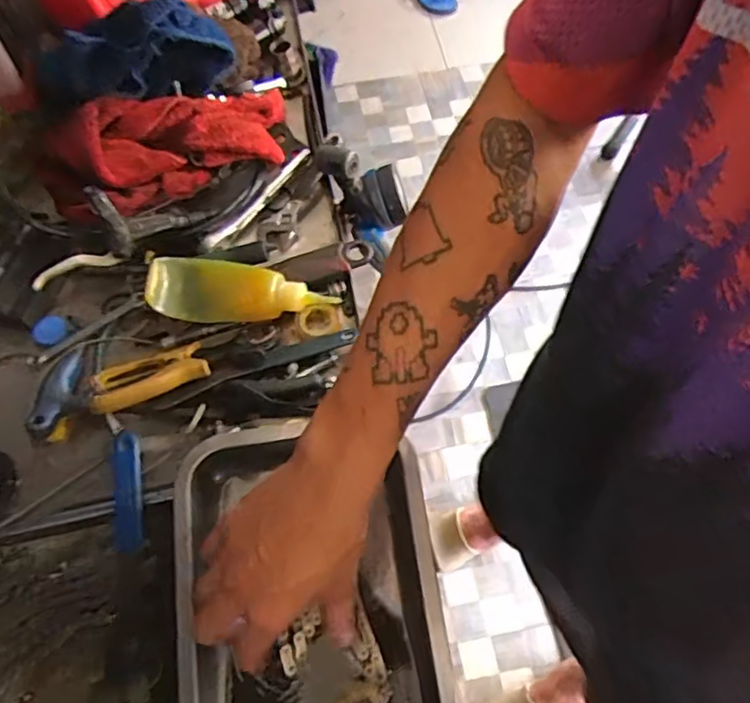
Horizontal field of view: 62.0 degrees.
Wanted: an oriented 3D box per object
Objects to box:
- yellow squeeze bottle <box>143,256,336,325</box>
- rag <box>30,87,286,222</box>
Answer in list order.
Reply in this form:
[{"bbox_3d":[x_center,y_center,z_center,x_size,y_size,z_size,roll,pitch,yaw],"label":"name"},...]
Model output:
[{"bbox_3d":[-0.125,-0.056,0.588,0.171,0.039,0.061,1,64,2],"label":"yellow squeeze bottle"},{"bbox_3d":[-0.202,-0.204,0.633,0.252,0.100,0.089,-27,66,-11],"label":"rag"}]

